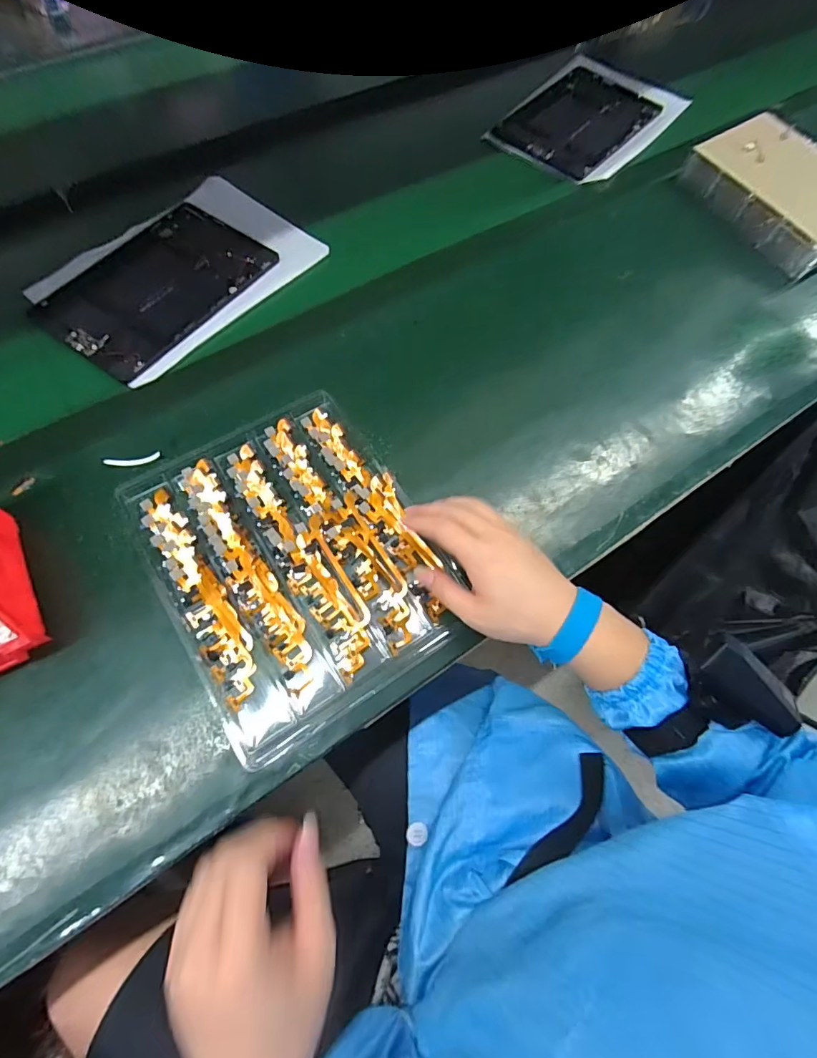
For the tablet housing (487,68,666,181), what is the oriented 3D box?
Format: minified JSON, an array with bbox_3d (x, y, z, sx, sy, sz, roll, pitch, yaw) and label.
[{"bbox_3d":[0.259,-0.620,0.717,0.171,0.014,0.248,37,69,14],"label":"tablet housing"}]

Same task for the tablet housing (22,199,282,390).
[{"bbox_3d":[-0.283,-0.278,0.534,0.175,0.008,0.234,33,68,12],"label":"tablet housing"}]

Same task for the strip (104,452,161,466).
[{"bbox_3d":[-0.254,-0.064,0.434,0.046,0.006,0.008,-9,66,-7],"label":"strip"}]

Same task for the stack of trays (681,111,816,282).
[{"bbox_3d":[0.494,-0.449,0.626,0.175,0.051,0.233,-26,69,-14],"label":"stack of trays"}]

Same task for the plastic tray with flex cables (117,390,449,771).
[{"bbox_3d":[-0.101,0.019,0.414,0.212,0.018,0.266,-29,70,-15],"label":"plastic tray with flex cables"}]

